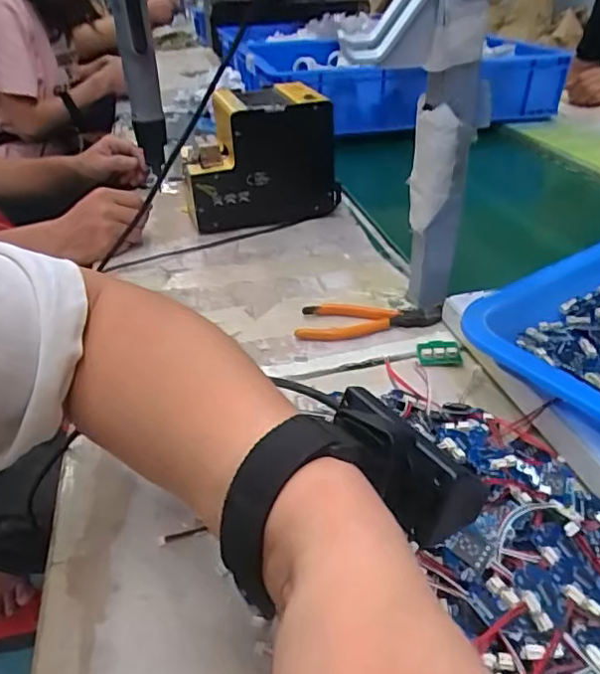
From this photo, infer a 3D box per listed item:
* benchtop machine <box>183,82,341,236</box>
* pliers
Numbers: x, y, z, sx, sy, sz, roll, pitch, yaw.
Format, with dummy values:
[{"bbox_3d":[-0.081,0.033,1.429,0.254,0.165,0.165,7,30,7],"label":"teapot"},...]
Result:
[{"bbox_3d":[-0.051,-0.228,0.736,0.186,0.145,0.109,-12,34,-15],"label":"benchtop machine"},{"bbox_3d":[0.065,-0.016,0.530,0.133,0.011,0.057,-3,33,-2],"label":"pliers"}]

